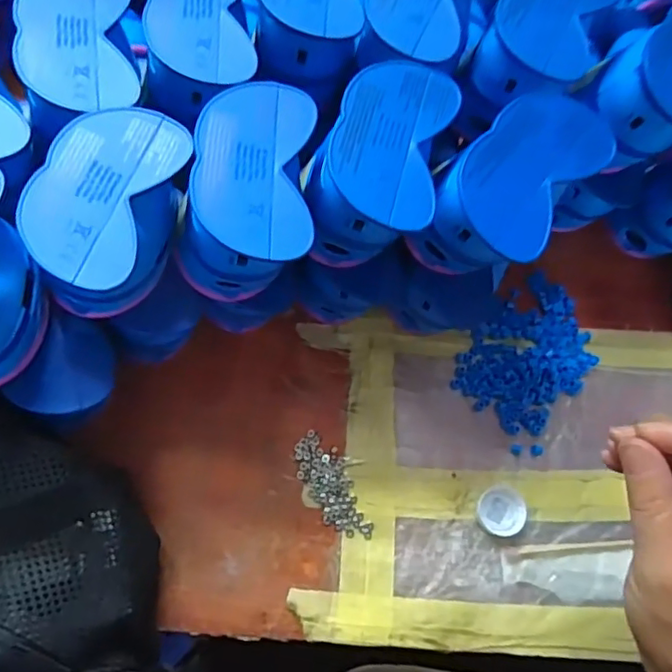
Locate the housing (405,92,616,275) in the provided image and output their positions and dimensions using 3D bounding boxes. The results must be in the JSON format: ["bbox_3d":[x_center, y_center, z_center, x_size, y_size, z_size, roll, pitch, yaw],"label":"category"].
[{"bbox_3d":[0.097,-0.076,0.329,0.069,0.076,0.099,43,74,12],"label":"housing"}]

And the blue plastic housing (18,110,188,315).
[{"bbox_3d":[-0.112,-0.059,0.307,0.057,0.076,0.097,19,70,4],"label":"blue plastic housing"}]

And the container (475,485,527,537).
[{"bbox_3d":[0.107,0.113,0.378,0.029,0.011,0.031,31,72,8],"label":"container"}]

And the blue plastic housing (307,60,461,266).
[{"bbox_3d":[0.024,-0.090,0.329,0.067,0.075,0.100,18,70,4],"label":"blue plastic housing"}]

